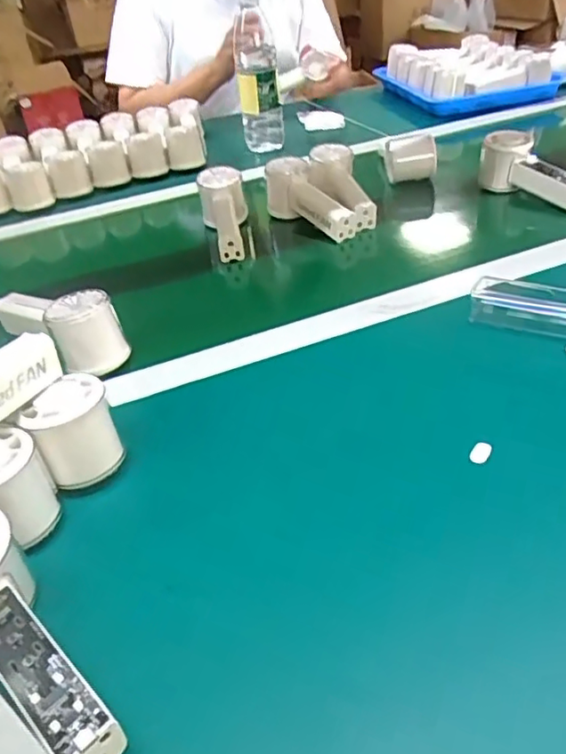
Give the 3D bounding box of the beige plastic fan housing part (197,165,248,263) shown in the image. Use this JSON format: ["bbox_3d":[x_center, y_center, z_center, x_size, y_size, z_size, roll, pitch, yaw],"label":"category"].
[{"bbox_3d":[-0.067,-0.188,0.724,0.056,0.051,0.158,-9,53,-2],"label":"beige plastic fan housing part"}]

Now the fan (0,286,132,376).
[{"bbox_3d":[-0.204,-0.051,0.539,0.142,0.059,0.050,23,46,35],"label":"fan"}]

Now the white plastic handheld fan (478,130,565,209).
[{"bbox_3d":[0.294,-0.234,0.704,0.055,0.059,0.150,-27,53,-24],"label":"white plastic handheld fan"}]

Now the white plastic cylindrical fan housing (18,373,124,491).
[{"bbox_3d":[-0.139,0.037,0.403,0.055,0.061,0.051,-30,42,-27],"label":"white plastic cylindrical fan housing"}]

